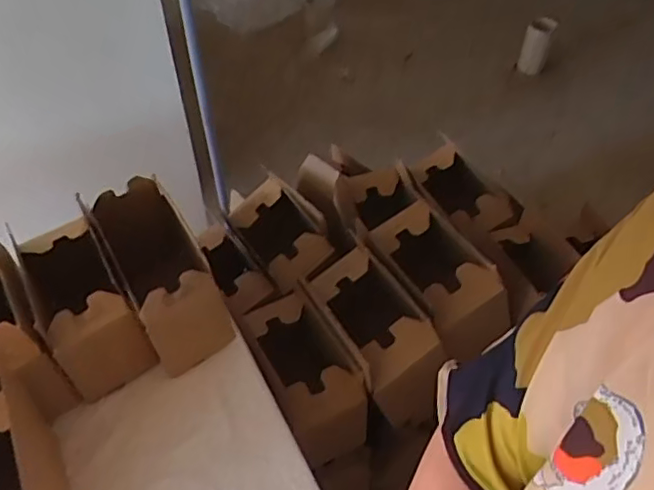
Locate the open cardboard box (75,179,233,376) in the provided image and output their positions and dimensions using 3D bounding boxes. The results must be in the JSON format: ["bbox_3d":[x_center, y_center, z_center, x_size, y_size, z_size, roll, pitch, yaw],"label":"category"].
[{"bbox_3d":[-0.223,0.039,0.810,0.106,0.163,0.202,-25,53,-20],"label":"open cardboard box"}]

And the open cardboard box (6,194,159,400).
[{"bbox_3d":[-0.319,0.079,0.799,0.107,0.145,0.188,-24,53,-19],"label":"open cardboard box"}]

